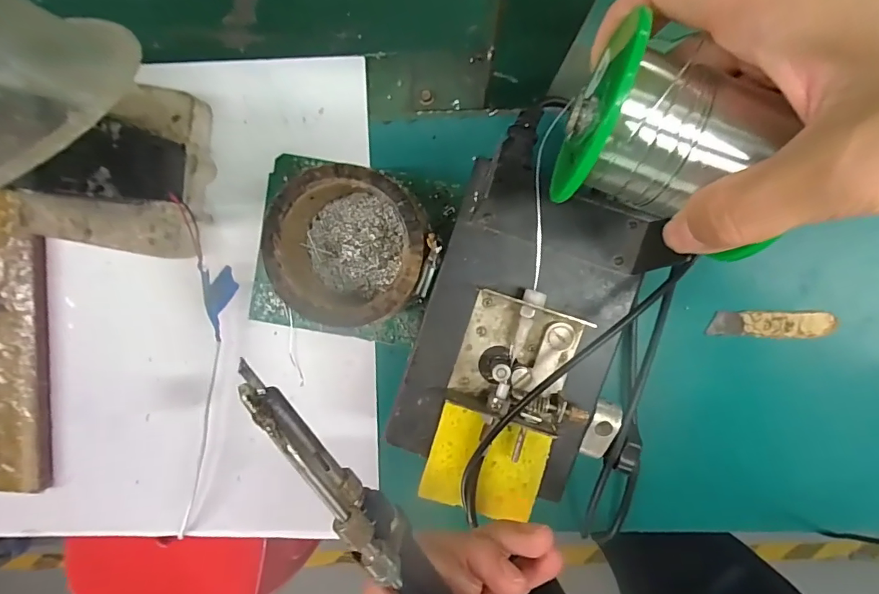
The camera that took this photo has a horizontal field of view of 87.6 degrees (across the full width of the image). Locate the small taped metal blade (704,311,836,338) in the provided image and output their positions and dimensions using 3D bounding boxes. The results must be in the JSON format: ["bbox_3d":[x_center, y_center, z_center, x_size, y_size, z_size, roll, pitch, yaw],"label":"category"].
[{"bbox_3d":[0.234,0.019,0.324,0.081,0.010,0.018,1,95,2],"label":"small taped metal blade"}]

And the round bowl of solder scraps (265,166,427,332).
[{"bbox_3d":[-0.055,-0.031,0.301,0.095,0.063,0.091,0,95,2],"label":"round bowl of solder scraps"}]

